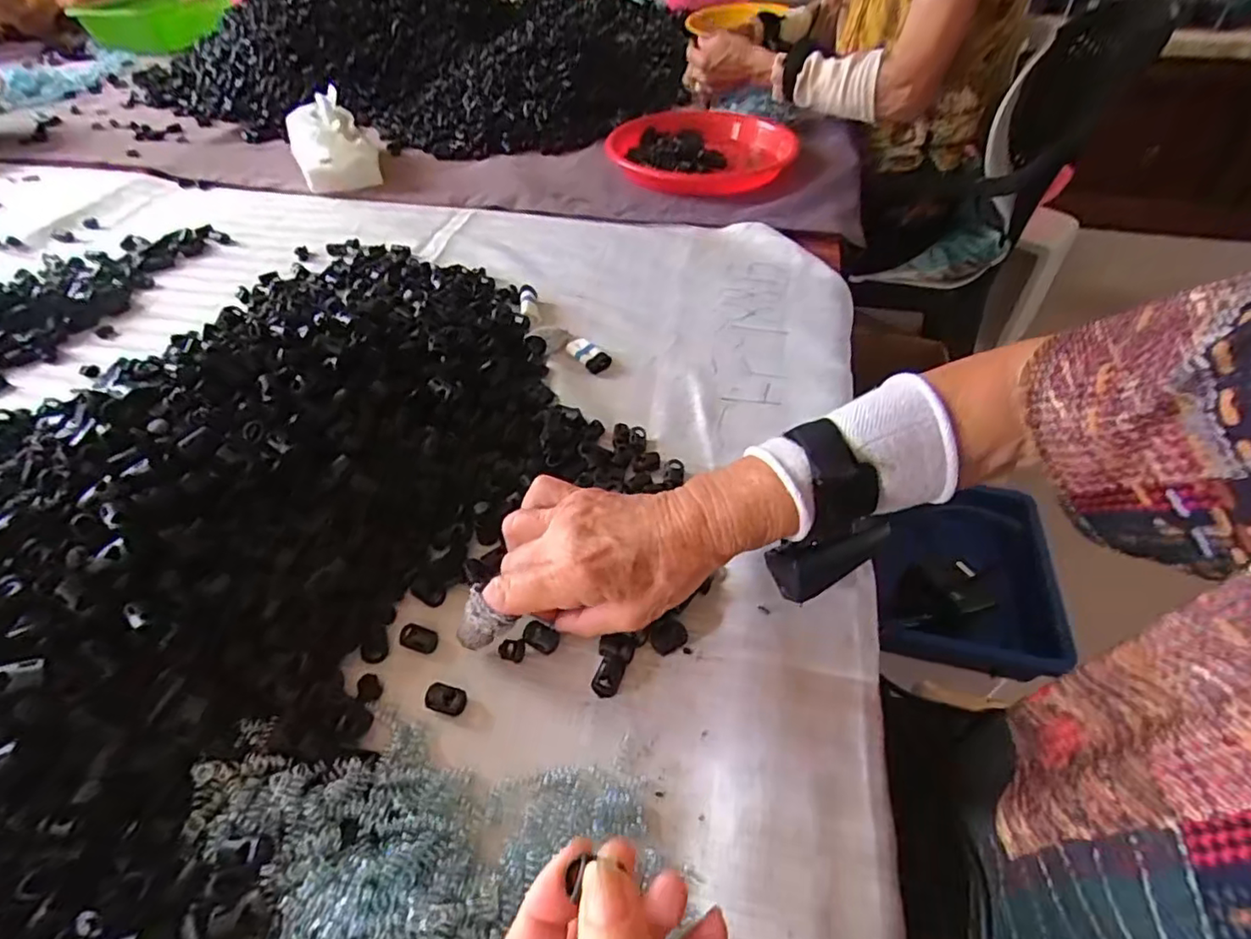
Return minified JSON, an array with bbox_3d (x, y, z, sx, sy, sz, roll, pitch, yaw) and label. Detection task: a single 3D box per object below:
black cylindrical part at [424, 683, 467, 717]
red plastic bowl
[{"bbox_3d":[-0.096,0.122,0.322,0.021,0.007,0.015,10,49,9],"label":"black cylindrical part"},{"bbox_3d":[0.087,-0.390,0.744,0.207,0.053,0.207,-1,46,1],"label":"red plastic bowl"}]

